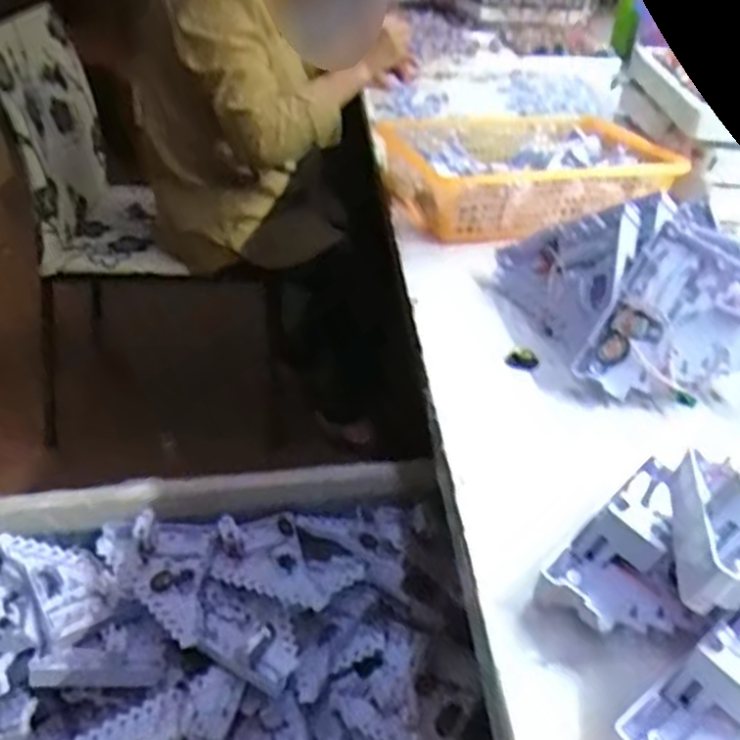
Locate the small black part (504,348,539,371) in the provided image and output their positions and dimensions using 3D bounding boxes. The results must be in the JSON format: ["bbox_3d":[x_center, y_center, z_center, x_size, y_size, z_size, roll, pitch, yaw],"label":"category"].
[{"bbox_3d":[0.125,-0.010,0.637,0.027,0.010,0.023,7,33,9],"label":"small black part"}]

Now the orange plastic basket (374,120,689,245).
[{"bbox_3d":[0.186,-0.246,0.943,0.318,0.067,0.260,-6,35,-15],"label":"orange plastic basket"}]

